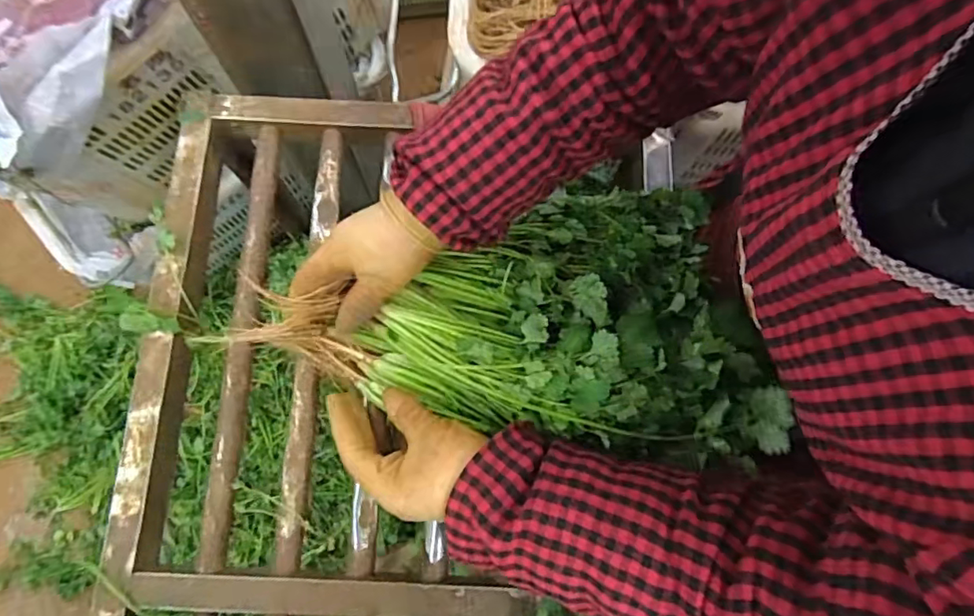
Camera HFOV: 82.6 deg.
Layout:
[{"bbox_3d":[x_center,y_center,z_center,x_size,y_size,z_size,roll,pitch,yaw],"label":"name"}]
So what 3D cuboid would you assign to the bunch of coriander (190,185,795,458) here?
[{"bbox_3d":[0.015,0.017,0.428,0.386,0.072,0.232,-7,76,-3],"label":"bunch of coriander"}]

